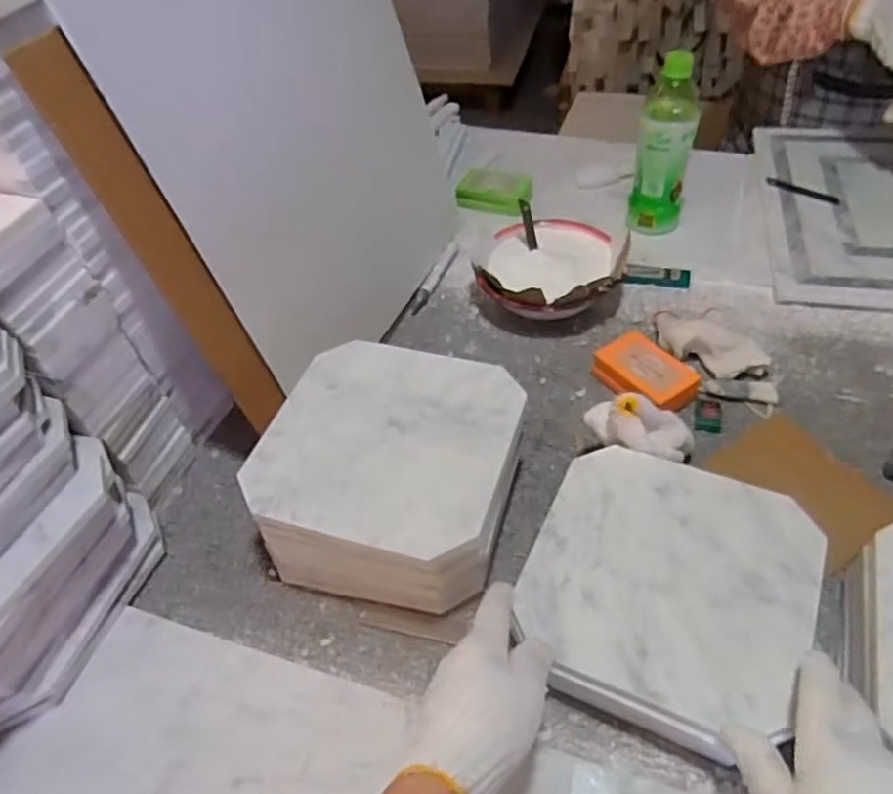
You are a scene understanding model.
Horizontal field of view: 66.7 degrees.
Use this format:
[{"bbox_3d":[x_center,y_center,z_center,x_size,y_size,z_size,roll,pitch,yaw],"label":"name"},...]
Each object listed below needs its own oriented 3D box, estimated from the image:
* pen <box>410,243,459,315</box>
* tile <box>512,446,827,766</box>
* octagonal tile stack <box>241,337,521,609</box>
[{"bbox_3d":[-0.014,-0.152,0.850,0.015,0.012,0.143,13,50,18],"label":"pen"},{"bbox_3d":[0.165,0.134,0.509,0.197,0.012,0.208,19,52,22],"label":"tile"},{"bbox_3d":[-0.045,0.068,0.582,0.208,0.102,0.207,7,48,12],"label":"octagonal tile stack"}]

